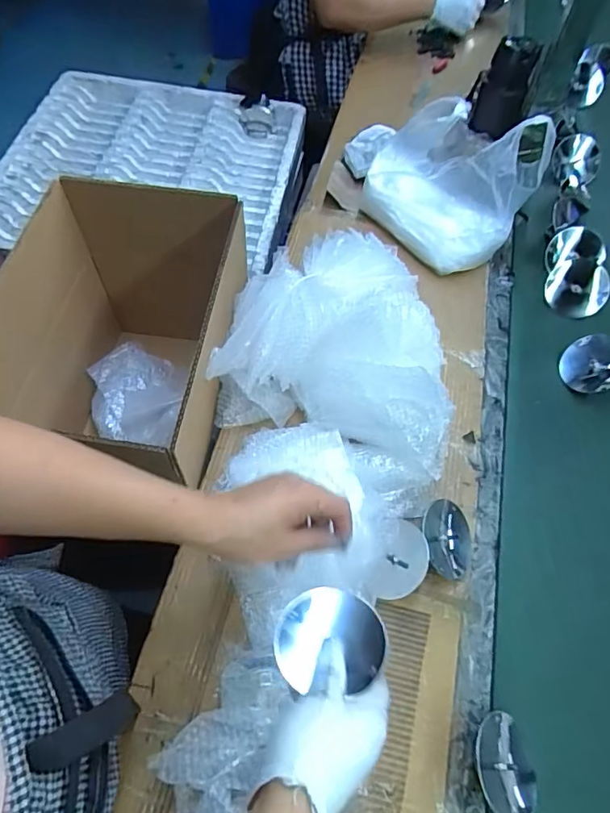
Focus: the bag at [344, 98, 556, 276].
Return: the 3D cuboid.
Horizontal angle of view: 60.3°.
[{"bbox_3d":[0.180,-0.360,0.793,0.314,0.182,0.161,38,65,18],"label":"bag"}]

